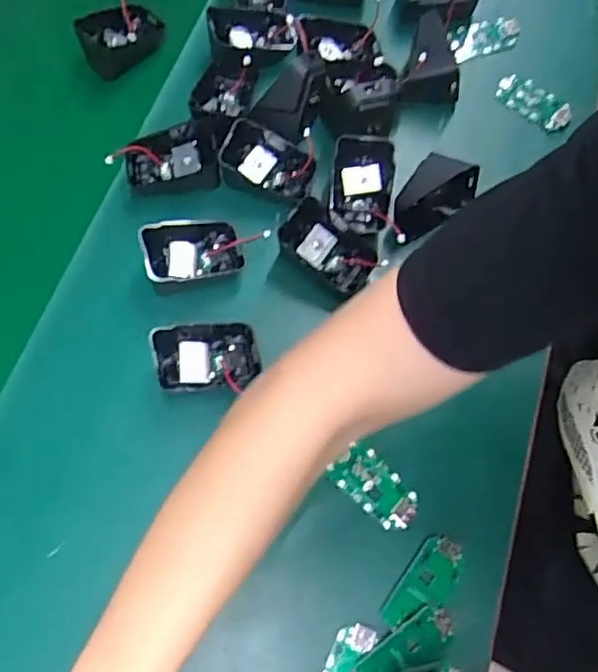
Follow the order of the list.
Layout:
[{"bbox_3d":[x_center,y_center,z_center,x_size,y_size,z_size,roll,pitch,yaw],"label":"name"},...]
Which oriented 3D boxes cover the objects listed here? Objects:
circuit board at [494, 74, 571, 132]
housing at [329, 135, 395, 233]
[{"bbox_3d":[0.196,-0.195,0.529,0.063,0.015,0.030,41,73,12],"label":"circuit board"},{"bbox_3d":[0.045,-0.108,0.466,0.044,0.033,0.067,6,69,0],"label":"housing"}]

